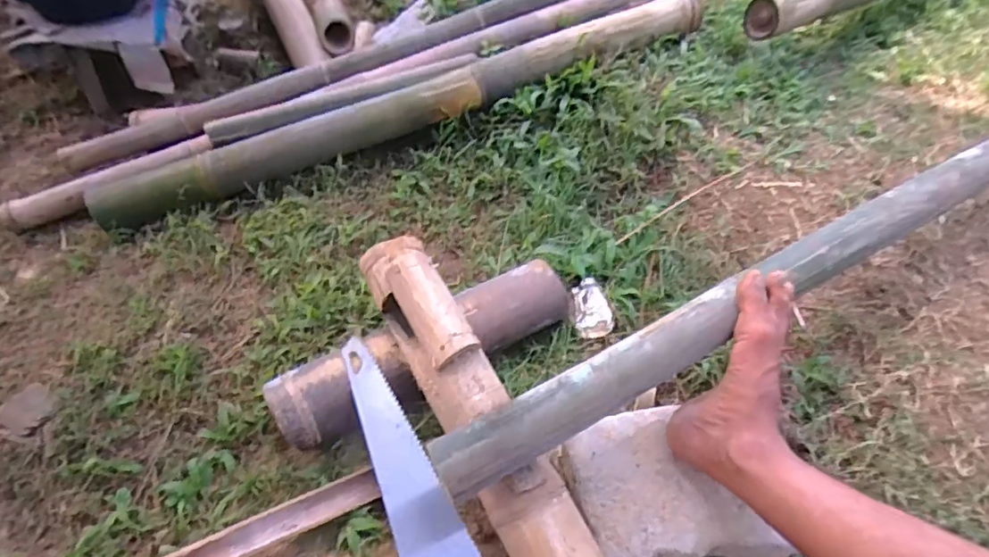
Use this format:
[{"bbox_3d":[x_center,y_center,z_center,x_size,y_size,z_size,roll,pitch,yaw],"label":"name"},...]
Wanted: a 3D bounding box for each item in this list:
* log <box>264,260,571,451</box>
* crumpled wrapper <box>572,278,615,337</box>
[{"bbox_3d":[-0.086,0.098,0.781,0.440,0.093,0.102,-28,55,-18],"label":"log"},{"bbox_3d":[0.154,0.047,0.885,0.056,0.026,0.093,-10,51,-8],"label":"crumpled wrapper"}]

